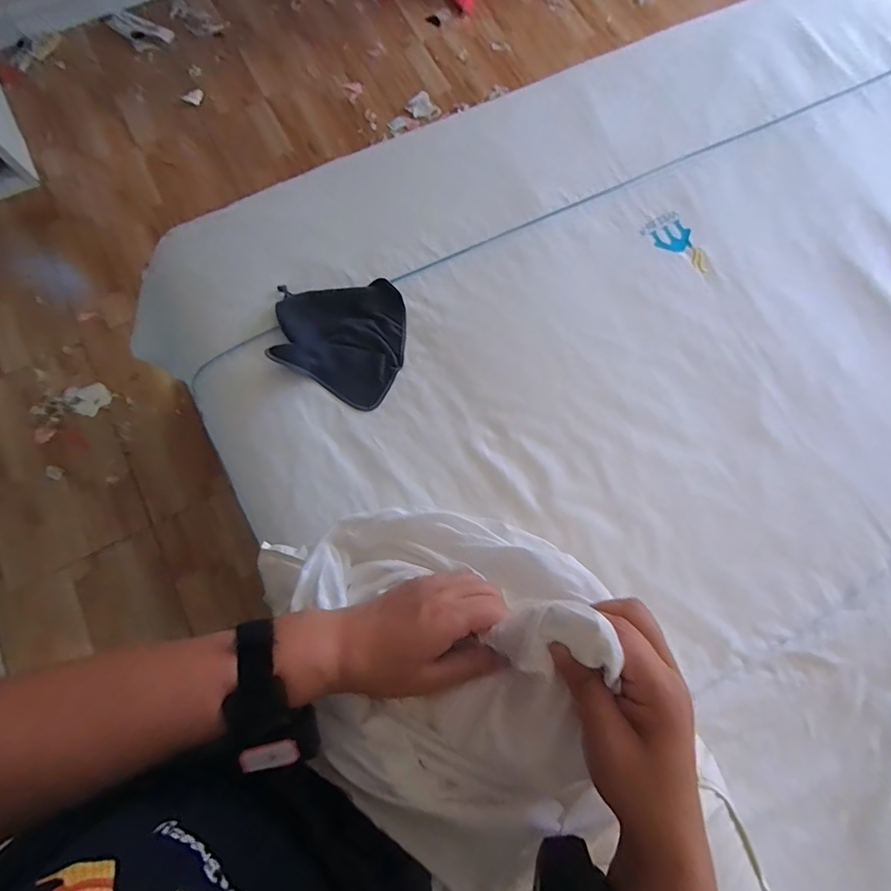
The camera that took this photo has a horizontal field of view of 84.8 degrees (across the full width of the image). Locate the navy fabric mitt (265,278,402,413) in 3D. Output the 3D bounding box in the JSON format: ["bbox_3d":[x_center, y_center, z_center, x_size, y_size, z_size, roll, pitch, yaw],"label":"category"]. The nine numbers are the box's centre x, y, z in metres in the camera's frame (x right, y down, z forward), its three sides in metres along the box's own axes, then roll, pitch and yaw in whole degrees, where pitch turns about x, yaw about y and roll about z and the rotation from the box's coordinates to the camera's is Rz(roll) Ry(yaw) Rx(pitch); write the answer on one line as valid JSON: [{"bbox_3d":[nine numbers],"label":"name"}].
[{"bbox_3d":[-0.185,-0.187,0.846,0.216,0.060,0.224,0,74,-2],"label":"navy fabric mitt"}]

